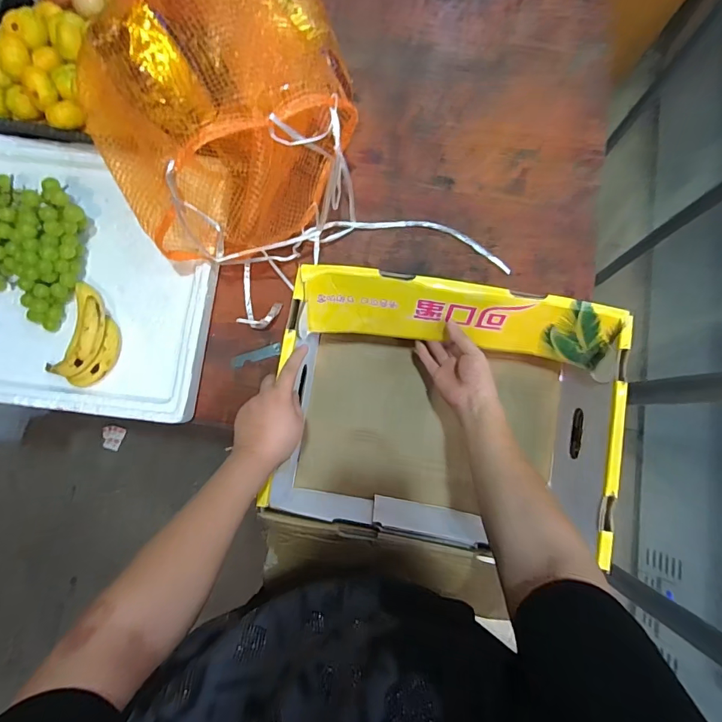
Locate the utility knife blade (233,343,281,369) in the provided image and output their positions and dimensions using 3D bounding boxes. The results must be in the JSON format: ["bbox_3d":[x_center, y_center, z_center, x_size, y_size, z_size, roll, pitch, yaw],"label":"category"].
[{"bbox_3d":[-0.177,-0.009,0.732,0.084,0.004,0.020,-19,83,-2],"label":"utility knife blade"}]

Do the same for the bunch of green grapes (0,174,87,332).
[{"bbox_3d":[-0.544,-0.178,0.691,0.183,0.077,0.225,11,83,2],"label":"bunch of green grapes"}]

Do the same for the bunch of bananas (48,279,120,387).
[{"bbox_3d":[-0.435,-0.037,0.682,0.098,0.057,0.153,21,83,3],"label":"bunch of bananas"}]

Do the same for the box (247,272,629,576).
[{"bbox_3d":[0.109,0.071,0.625,0.436,0.173,0.327,10,83,1],"label":"box"}]

